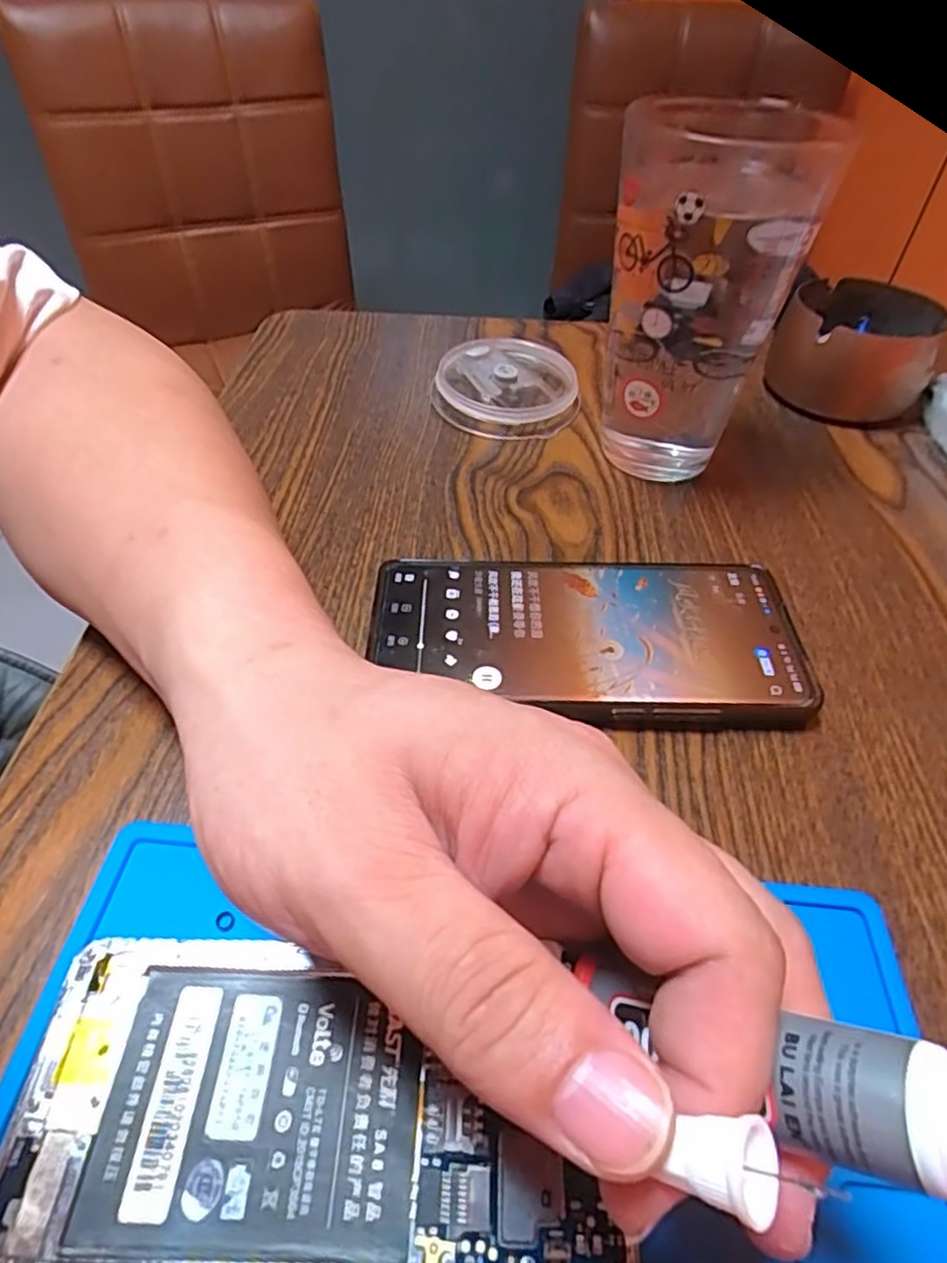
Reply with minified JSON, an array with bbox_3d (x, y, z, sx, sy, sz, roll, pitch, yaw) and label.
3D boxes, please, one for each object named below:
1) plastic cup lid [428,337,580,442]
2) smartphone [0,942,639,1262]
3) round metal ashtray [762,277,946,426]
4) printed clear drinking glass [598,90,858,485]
[{"bbox_3d":[0.018,-0.142,0.384,0.081,0.019,0.084,4,48,2],"label":"plastic cup lid"},{"bbox_3d":[-0.039,0.113,0.158,0.136,0.011,0.069,2,48,0],"label":"smartphone"},{"bbox_3d":[0.221,-0.162,0.386,0.081,0.049,0.077,1,48,-1],"label":"round metal ashtray"},{"bbox_3d":[0.098,-0.149,0.309,0.076,0.143,0.090,8,48,5],"label":"printed clear drinking glass"}]

